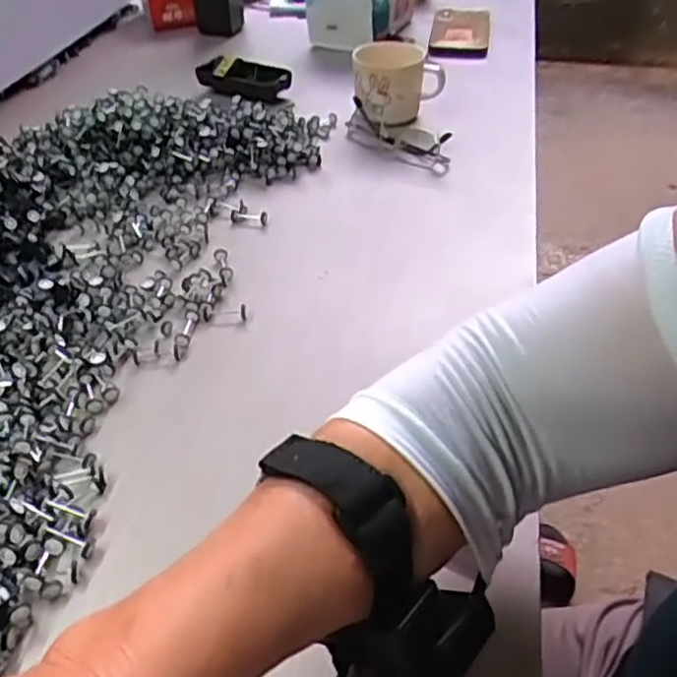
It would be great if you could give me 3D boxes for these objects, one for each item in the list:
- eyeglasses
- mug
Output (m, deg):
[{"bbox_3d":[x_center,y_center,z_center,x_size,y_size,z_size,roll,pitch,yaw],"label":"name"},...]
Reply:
[{"bbox_3d":[0.059,-0.200,0.715,0.128,0.033,0.037,29,48,28],"label":"eyeglasses"},{"bbox_3d":[0.064,-0.279,0.771,0.097,0.072,0.091,5,41,4],"label":"mug"}]

